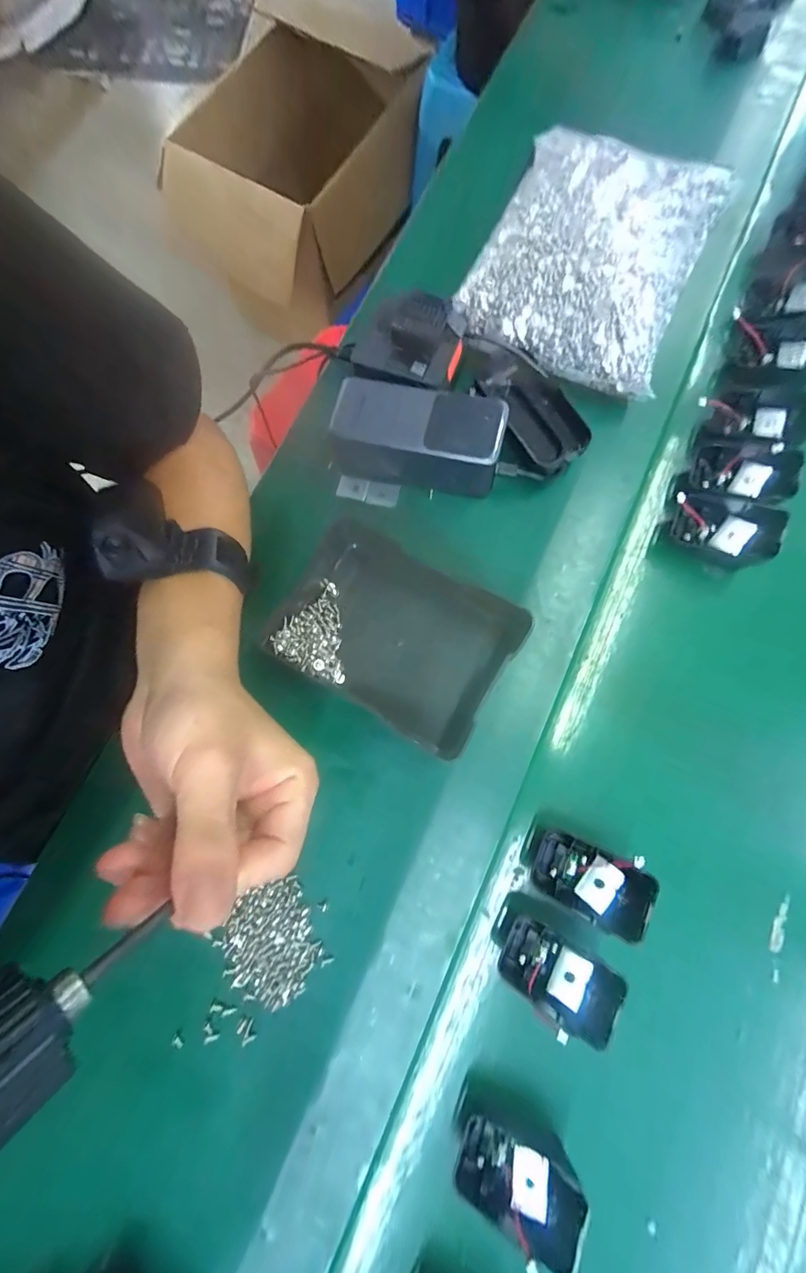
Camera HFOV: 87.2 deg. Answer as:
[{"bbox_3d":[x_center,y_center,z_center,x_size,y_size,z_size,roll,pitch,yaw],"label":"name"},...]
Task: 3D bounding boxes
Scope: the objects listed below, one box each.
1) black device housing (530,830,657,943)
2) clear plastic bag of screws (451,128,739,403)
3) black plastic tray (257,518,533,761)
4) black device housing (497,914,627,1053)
[{"bbox_3d":[0.123,0.159,0.278,0.069,0.018,0.039,19,76,27],"label":"black device housing"},{"bbox_3d":[0.160,-0.324,0.358,0.174,0.068,0.232,22,79,7],"label":"clear plastic bag of screws"},{"bbox_3d":[-0.006,-0.005,0.320,0.169,0.021,0.125,30,80,8],"label":"black plastic tray"},{"bbox_3d":[0.100,0.212,0.269,0.066,0.026,0.036,20,78,25],"label":"black device housing"}]

